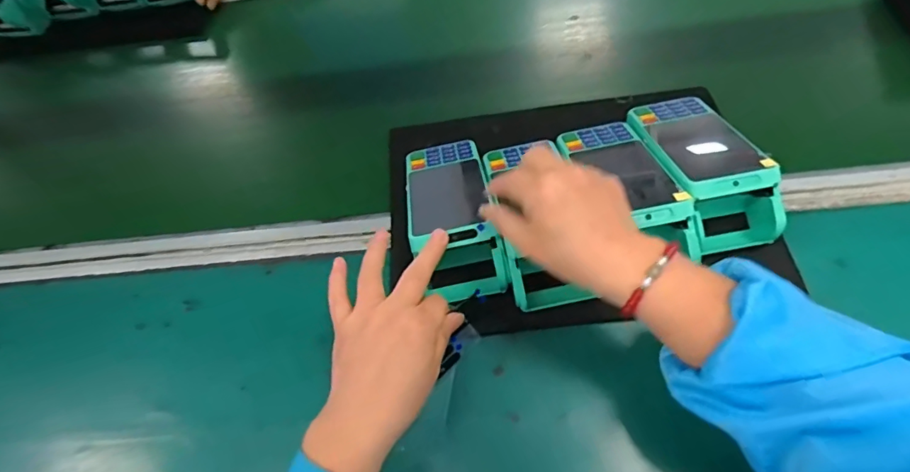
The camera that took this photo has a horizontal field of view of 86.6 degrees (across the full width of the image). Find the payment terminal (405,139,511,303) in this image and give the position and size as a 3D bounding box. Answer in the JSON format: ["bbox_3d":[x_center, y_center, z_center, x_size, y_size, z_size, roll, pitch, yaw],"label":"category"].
[{"bbox_3d":[-0.003,-0.022,0.448,0.079,0.051,0.179,-13,48,-3],"label":"payment terminal"}]

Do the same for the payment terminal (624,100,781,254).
[{"bbox_3d":[0.217,-0.068,0.430,0.073,0.063,0.165,-11,63,-2],"label":"payment terminal"}]

